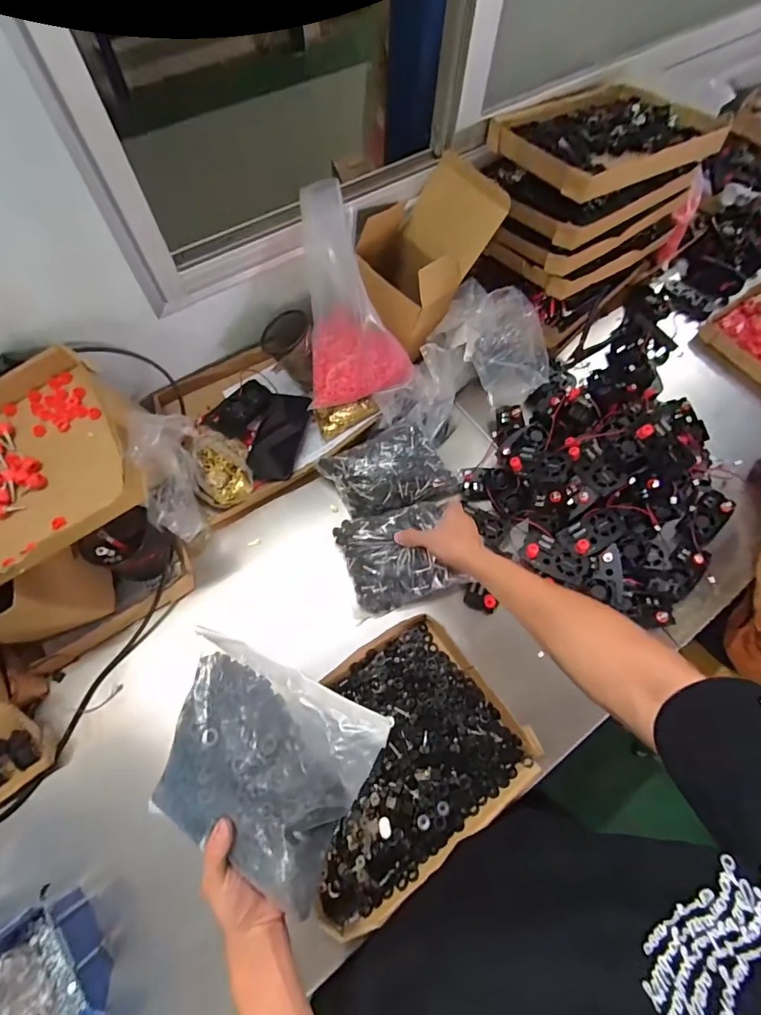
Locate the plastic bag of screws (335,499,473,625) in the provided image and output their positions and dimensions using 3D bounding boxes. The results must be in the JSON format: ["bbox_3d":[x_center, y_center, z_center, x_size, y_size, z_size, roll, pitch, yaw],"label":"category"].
[{"bbox_3d":[0.030,0.072,0.670,0.169,0.069,0.144,-16,69,-8],"label":"plastic bag of screws"}]

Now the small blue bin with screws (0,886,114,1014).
[{"bbox_3d":[-0.363,0.510,0.459,0.123,0.071,0.141,-36,73,-15],"label":"small blue bin with screws"}]

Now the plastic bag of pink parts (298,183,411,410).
[{"bbox_3d":[-0.050,-0.310,0.664,0.176,0.296,0.096,-19,35,-9],"label":"plastic bag of pink parts"}]

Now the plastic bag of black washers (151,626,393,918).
[{"bbox_3d":[-0.117,0.250,0.427,0.212,0.056,0.188,20,77,21],"label":"plastic bag of black washers"}]

